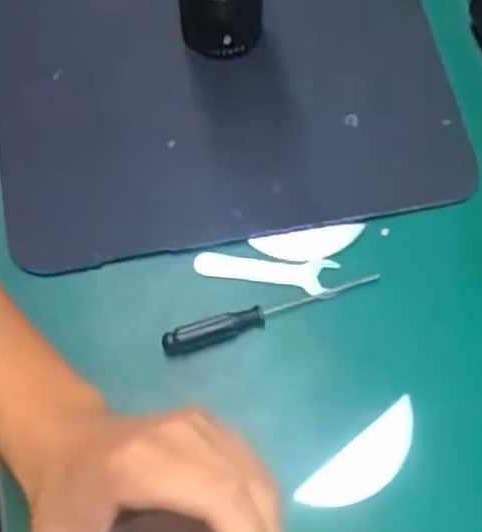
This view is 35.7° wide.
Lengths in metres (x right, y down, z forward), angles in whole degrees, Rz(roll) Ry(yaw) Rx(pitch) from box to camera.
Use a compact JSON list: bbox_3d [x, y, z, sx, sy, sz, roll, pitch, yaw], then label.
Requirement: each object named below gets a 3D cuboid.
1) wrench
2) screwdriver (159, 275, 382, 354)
[{"bbox_3d":[0.015,0.005,0.456,0.085,0.008,0.023,4,69,0],"label":"wrench"},{"bbox_3d":[0.018,0.025,0.436,0.131,0.019,0.013,-18,71,-8],"label":"screwdriver"}]

